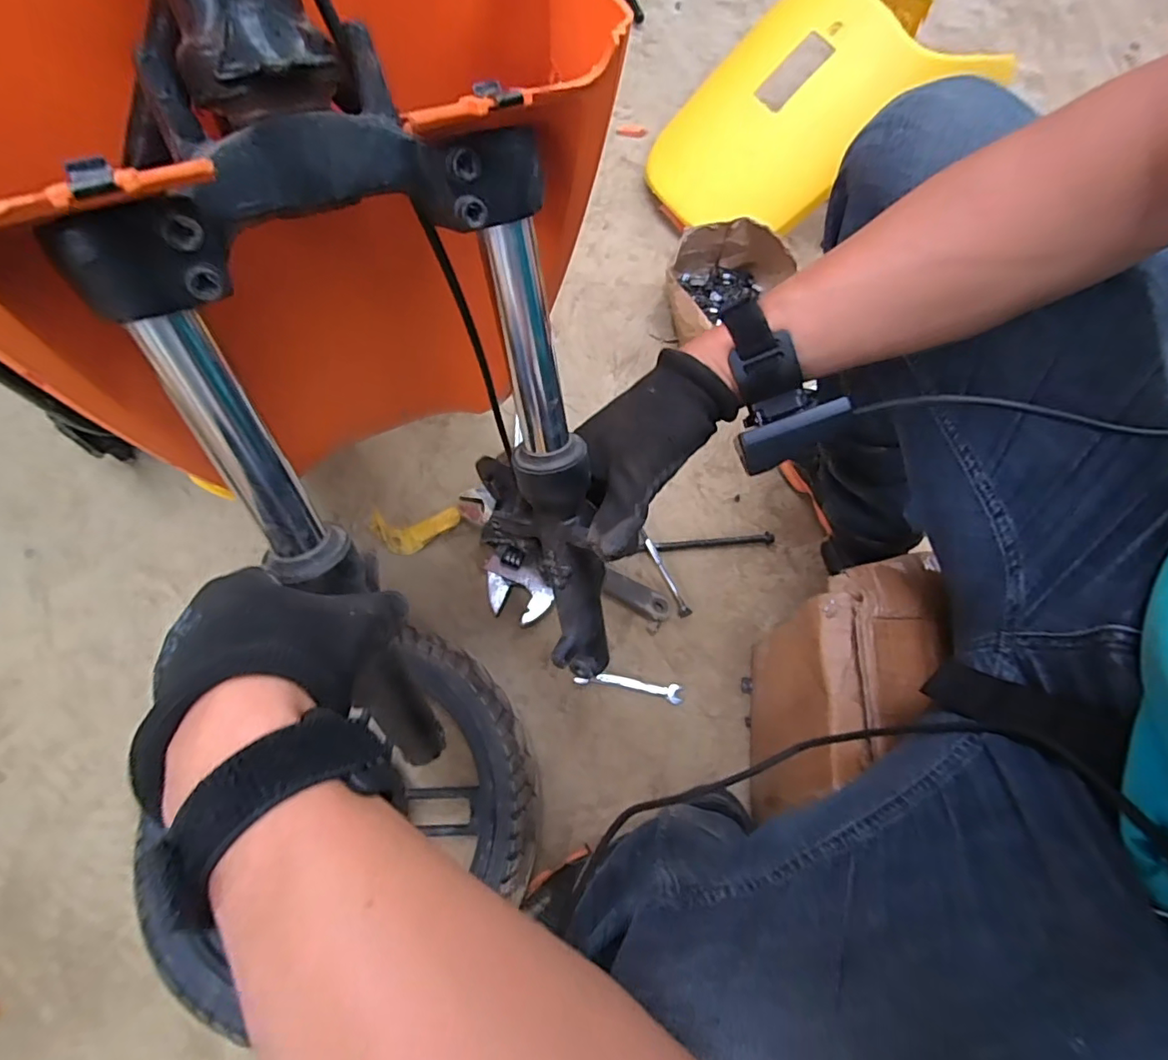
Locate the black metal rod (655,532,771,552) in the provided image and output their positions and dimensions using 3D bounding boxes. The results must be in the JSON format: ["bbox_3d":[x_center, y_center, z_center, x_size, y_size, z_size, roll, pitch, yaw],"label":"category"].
[{"bbox_3d":[0.171,0.016,0.714,0.151,0.016,0.012,-3,71,-2],"label":"black metal rod"}]

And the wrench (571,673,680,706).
[{"bbox_3d":[0.053,0.186,0.657,0.126,0.007,0.020,10,71,2],"label":"wrench"}]

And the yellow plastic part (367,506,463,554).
[{"bbox_3d":[-0.207,-0.002,0.688,0.105,0.049,0.042,-12,72,-5],"label":"yellow plastic part"}]

